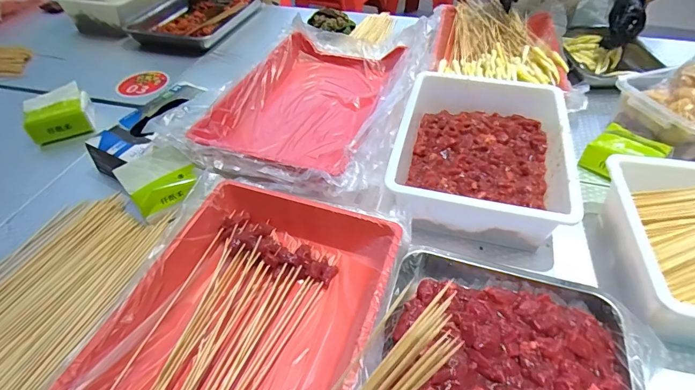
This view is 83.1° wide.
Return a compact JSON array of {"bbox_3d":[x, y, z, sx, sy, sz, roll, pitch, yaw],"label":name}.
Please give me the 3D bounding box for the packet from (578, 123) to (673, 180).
[{"bbox_3d":[0.448,-0.066,0.631,0.109,0.047,0.097,-33,52,-27],"label":"packet"}]

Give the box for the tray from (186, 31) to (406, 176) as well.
[{"bbox_3d":[-0.063,-0.169,0.697,0.244,0.056,0.380,13,47,15],"label":"tray"}]

